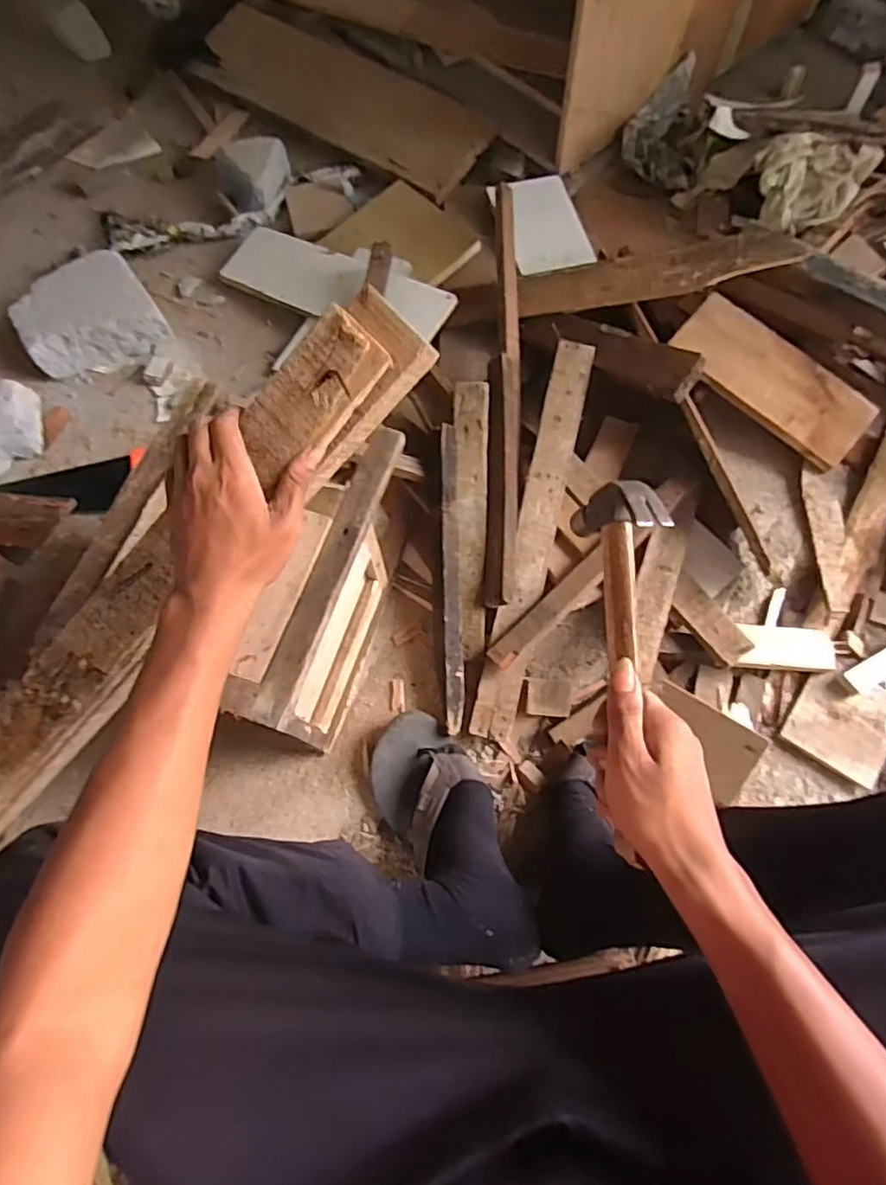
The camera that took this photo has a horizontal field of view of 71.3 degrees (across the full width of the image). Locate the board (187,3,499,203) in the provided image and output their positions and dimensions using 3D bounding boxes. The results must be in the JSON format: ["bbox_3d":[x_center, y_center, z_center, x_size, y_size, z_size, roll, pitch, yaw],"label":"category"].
[{"bbox_3d":[-0.207,-0.962,1.185,0.667,0.021,0.195,36,73,15],"label":"board"}]

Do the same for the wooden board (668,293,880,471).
[{"bbox_3d":[0.469,-0.303,0.886,0.285,0.025,0.128,41,85,0],"label":"wooden board"}]

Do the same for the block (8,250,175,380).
[{"bbox_3d":[-0.574,-0.444,0.999,0.201,0.068,0.190,-30,70,-10],"label":"block"}]

